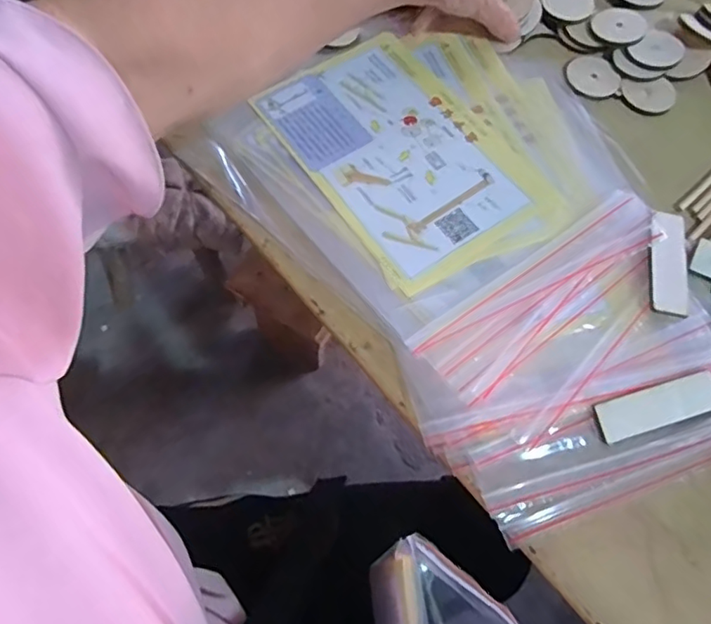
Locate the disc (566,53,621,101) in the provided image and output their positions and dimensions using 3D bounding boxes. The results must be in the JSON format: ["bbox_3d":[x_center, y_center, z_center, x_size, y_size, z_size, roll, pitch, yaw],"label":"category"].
[{"bbox_3d":[0.192,-0.191,0.455,0.043,0.005,0.043,1,66,-2],"label":"disc"}]

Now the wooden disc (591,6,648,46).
[{"bbox_3d":[0.219,-0.237,0.464,0.043,0.004,0.036,4,79,6],"label":"wooden disc"}]

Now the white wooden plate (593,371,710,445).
[{"bbox_3d":[0.186,0.058,0.343,0.079,0.005,0.024,-14,67,-8],"label":"white wooden plate"}]

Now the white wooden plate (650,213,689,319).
[{"bbox_3d":[0.212,-0.034,0.380,0.026,0.005,0.078,10,66,2],"label":"white wooden plate"}]

